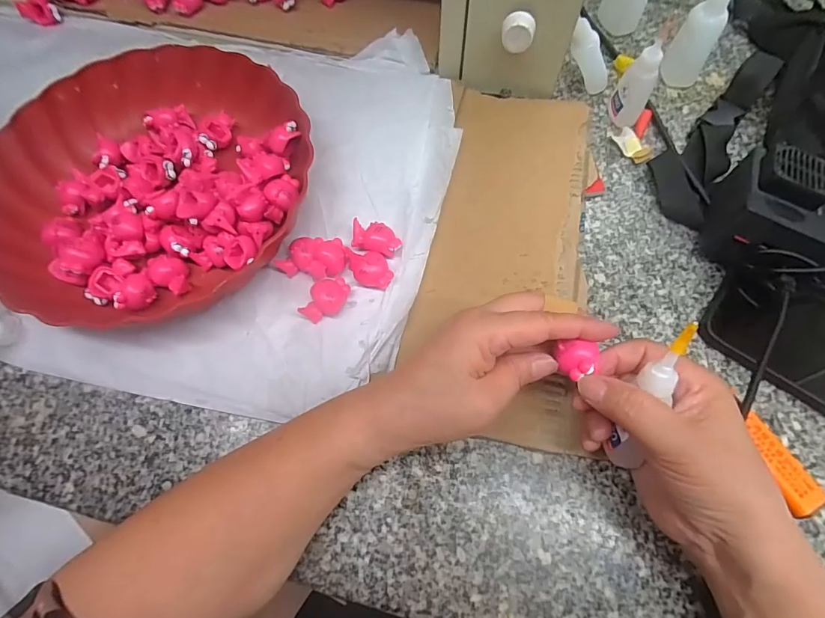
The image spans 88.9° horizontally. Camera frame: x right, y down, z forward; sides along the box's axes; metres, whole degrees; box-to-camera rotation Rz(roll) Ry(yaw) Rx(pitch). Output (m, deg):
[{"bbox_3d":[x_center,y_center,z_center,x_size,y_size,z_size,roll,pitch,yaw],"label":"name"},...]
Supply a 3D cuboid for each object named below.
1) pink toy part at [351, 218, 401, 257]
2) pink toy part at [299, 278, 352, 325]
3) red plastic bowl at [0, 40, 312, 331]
[{"bbox_3d":[-0.027,-0.052,0.313,0.037,0.018,0.022,8,68,3],"label":"pink toy part"},{"bbox_3d":[-0.061,-0.007,0.300,0.024,0.018,0.035,28,70,10],"label":"pink toy part"},{"bbox_3d":[-0.201,-0.099,0.326,0.242,0.042,0.245,0,68,-1],"label":"red plastic bowl"}]

